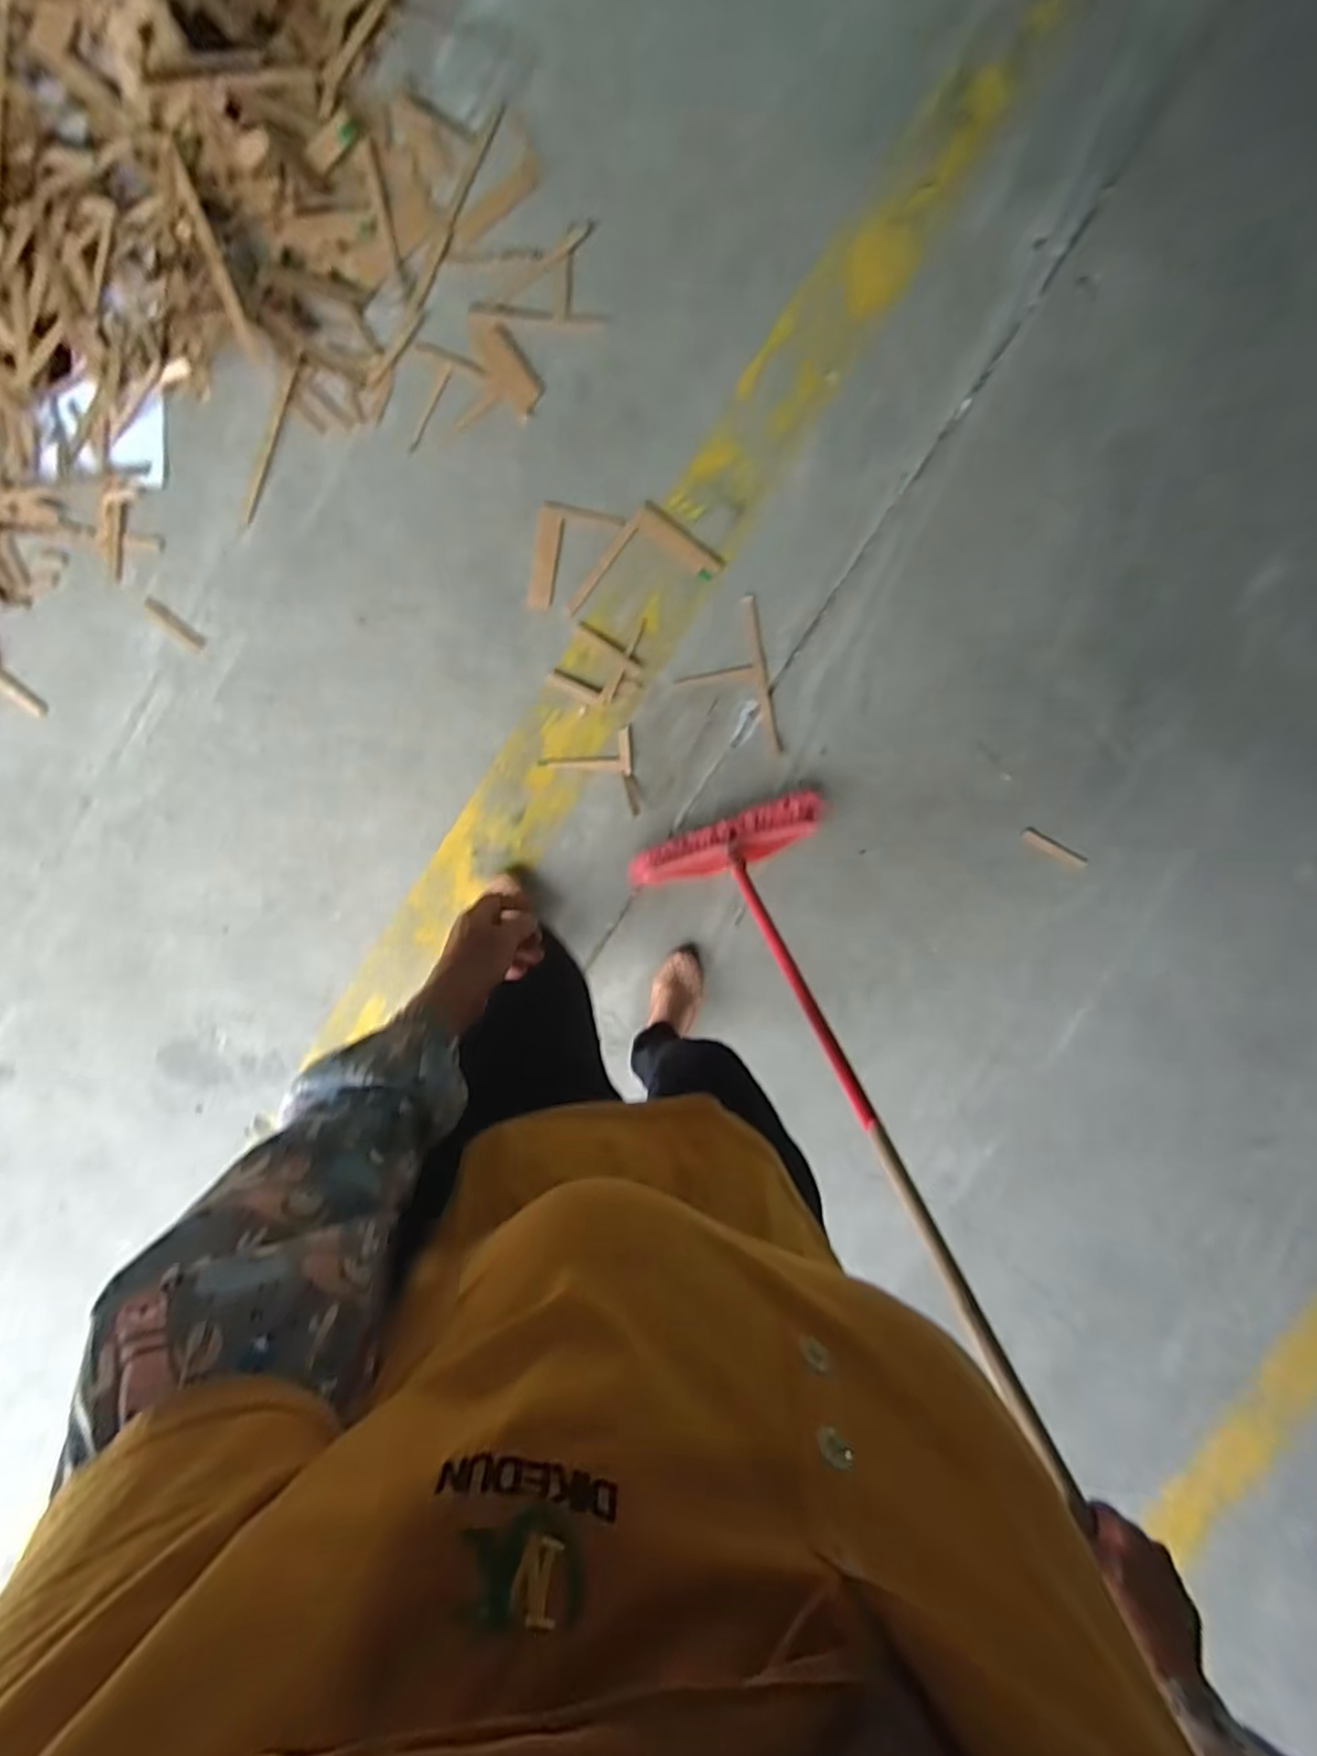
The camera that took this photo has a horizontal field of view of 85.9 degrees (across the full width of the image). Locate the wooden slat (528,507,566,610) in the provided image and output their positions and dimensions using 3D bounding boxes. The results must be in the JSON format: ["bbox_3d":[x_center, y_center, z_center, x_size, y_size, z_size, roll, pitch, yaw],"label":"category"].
[{"bbox_3d":[-0.188,-0.533,1.186,0.043,0.004,0.158,9,97,-3],"label":"wooden slat"}]

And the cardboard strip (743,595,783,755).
[{"bbox_3d":[0.178,-0.344,1.211,0.022,0.012,0.265,-13,98,0],"label":"cardboard strip"}]

